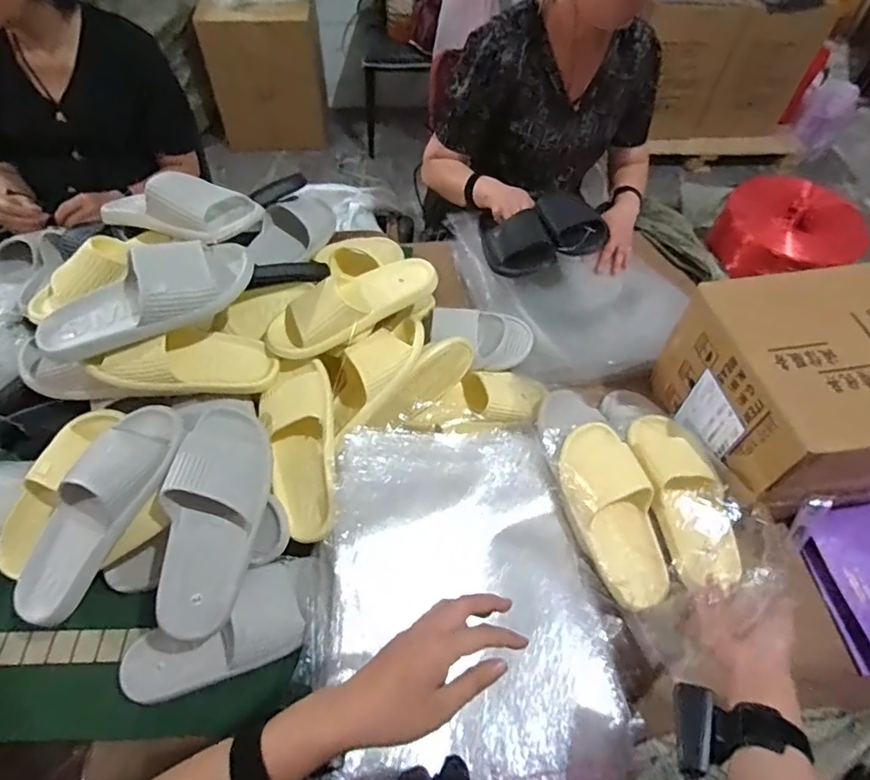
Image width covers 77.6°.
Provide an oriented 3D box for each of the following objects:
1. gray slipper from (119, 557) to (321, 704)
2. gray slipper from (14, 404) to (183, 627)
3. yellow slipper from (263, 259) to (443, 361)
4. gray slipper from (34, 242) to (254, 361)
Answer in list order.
[{"bbox_3d":[-0.259,0.298,0.667,0.253,0.066,0.104,-21,59,-17],"label":"gray slipper"},{"bbox_3d":[-0.414,0.138,0.659,0.106,0.071,0.279,19,69,10],"label":"gray slipper"},{"bbox_3d":[-0.124,-0.131,0.800,0.263,0.064,0.107,-32,62,-22],"label":"yellow slipper"},{"bbox_3d":[-0.372,-0.125,0.693,0.272,0.082,0.100,-26,60,-20],"label":"gray slipper"}]

